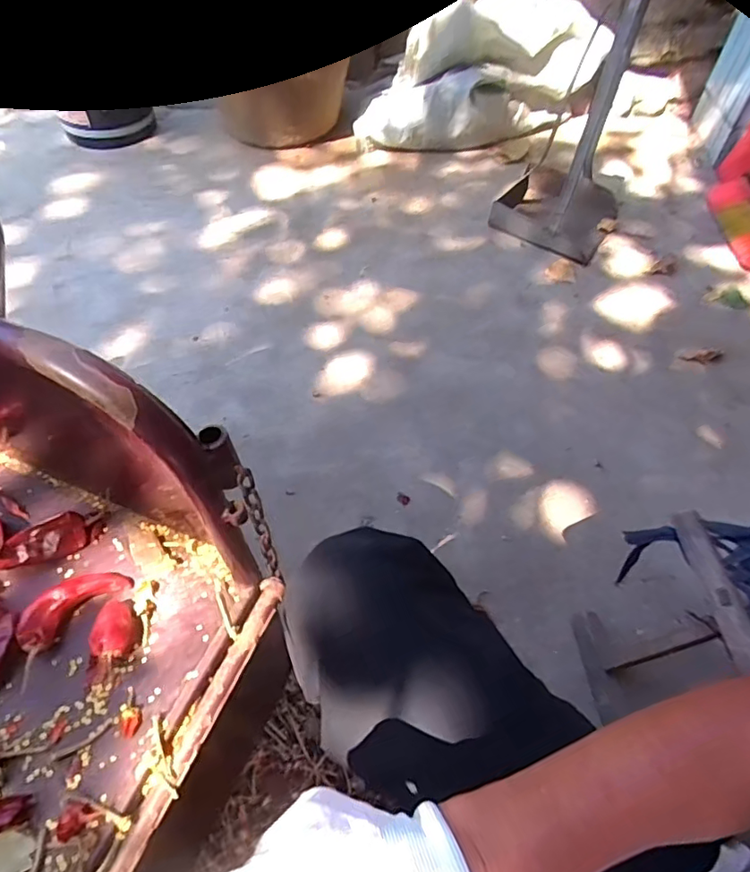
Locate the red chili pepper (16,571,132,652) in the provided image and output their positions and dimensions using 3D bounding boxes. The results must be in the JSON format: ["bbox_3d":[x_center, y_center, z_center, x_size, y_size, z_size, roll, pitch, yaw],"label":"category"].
[{"bbox_3d":[-0.226,0.124,0.408,0.077,0.023,0.032,-37,64,-25],"label":"red chili pepper"}]

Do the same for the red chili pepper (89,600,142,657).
[{"bbox_3d":[-0.188,0.138,0.398,0.029,0.020,0.041,4,54,1],"label":"red chili pepper"}]

